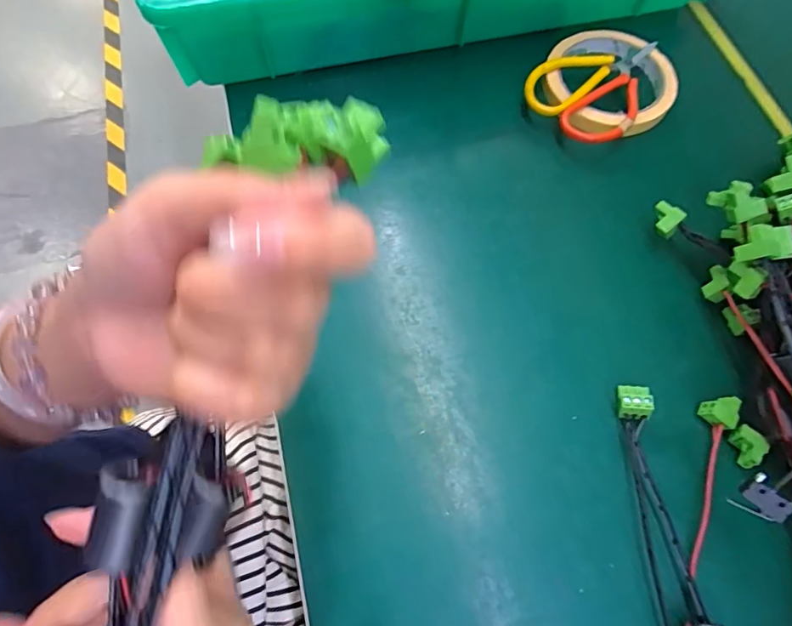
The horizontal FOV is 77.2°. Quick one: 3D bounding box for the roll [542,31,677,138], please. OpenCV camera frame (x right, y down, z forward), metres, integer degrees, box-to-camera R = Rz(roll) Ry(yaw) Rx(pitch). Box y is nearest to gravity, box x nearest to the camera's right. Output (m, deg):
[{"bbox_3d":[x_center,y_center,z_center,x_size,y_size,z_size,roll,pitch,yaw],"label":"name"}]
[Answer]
[{"bbox_3d":[0.160,-0.171,0.371,0.095,0.020,0.096,0,66,0],"label":"roll"}]

